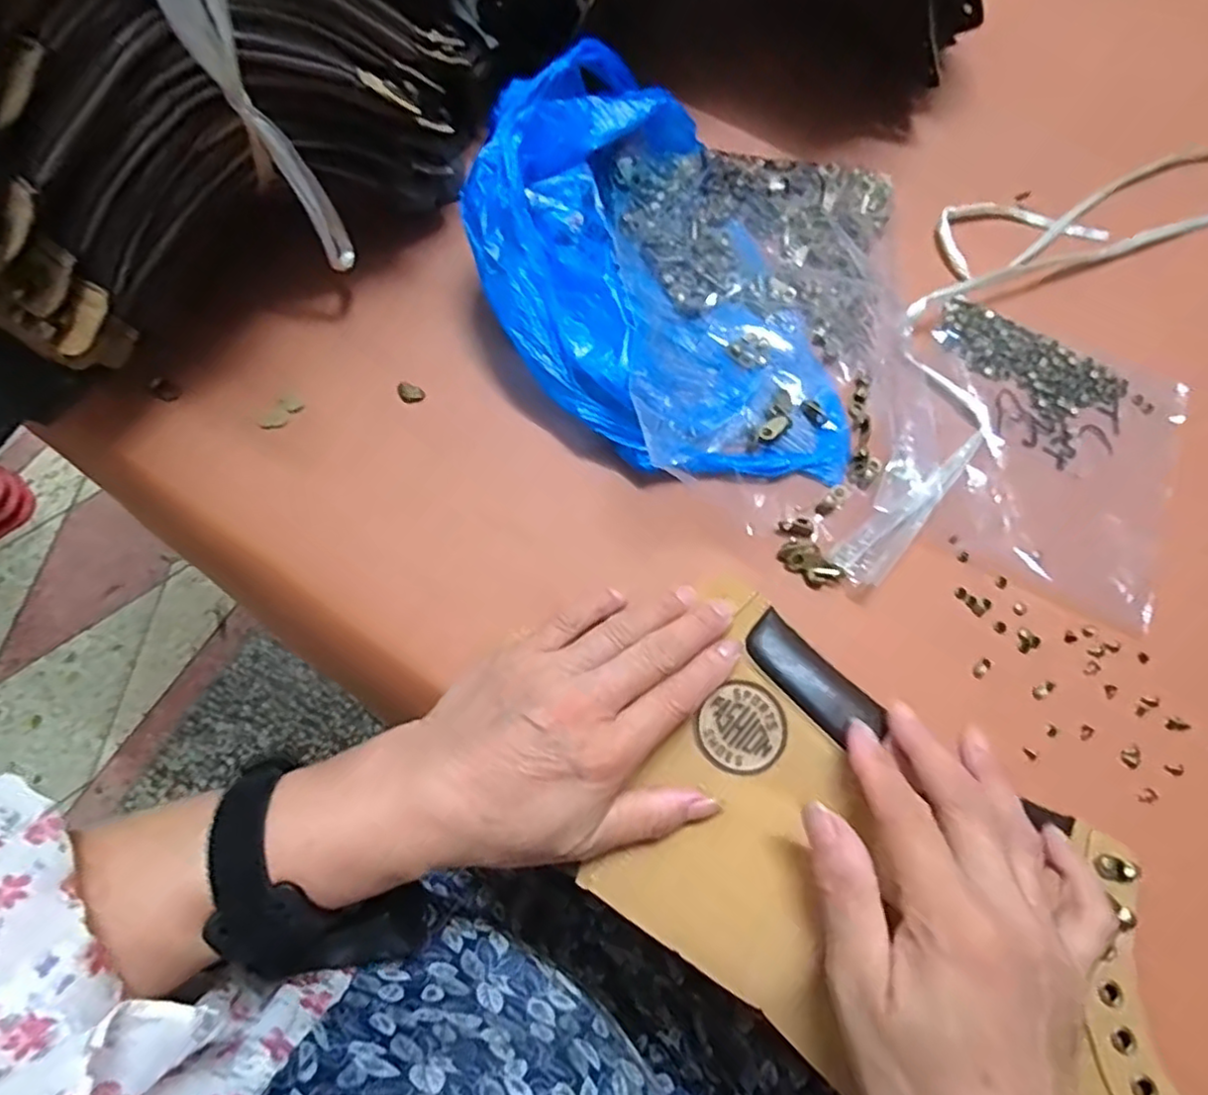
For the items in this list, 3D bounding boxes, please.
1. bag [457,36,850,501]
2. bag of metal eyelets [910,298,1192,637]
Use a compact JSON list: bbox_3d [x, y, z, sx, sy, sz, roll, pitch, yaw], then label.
[{"bbox_3d":[0.026,-0.135,0.324,0.161,0.070,0.236,-21,73,-10],"label":"bag"},{"bbox_3d":[0.229,-0.053,0.340,0.145,0.012,0.146,25,72,6],"label":"bag of metal eyelets"}]

